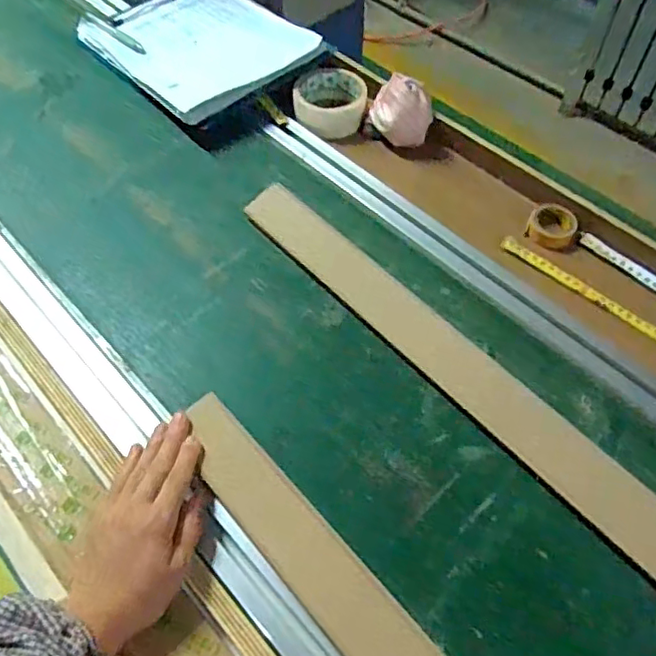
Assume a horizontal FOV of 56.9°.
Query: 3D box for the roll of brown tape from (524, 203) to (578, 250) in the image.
[{"bbox_3d":[0.249,-0.113,0.670,0.050,0.026,0.046,21,59,12],"label":"roll of brown tape"}]

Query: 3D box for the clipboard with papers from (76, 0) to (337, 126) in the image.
[{"bbox_3d":[-0.165,-0.383,0.806,0.230,0.019,0.304,-37,60,-20],"label":"clipboard with papers"}]

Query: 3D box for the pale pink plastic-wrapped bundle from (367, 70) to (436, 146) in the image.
[{"bbox_3d":[0.088,-0.261,0.726,0.073,0.060,0.050,9,57,7],"label":"pale pink plastic-wrapped bundle"}]

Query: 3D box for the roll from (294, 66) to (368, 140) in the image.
[{"bbox_3d":[0.003,-0.296,0.783,0.092,0.048,0.095,-2,57,0],"label":"roll"}]

